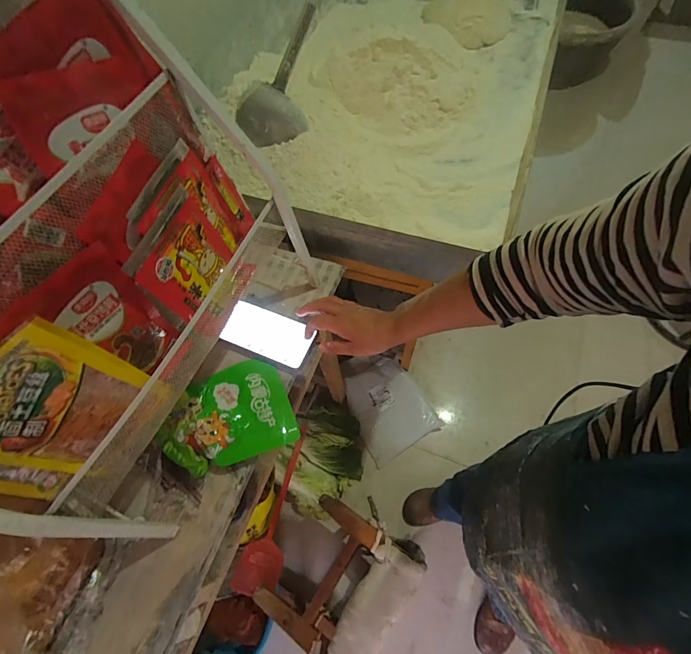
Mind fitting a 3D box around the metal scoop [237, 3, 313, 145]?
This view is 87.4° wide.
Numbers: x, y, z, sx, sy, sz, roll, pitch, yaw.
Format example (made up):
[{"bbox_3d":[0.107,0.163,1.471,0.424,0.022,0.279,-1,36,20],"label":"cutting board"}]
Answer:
[{"bbox_3d":[-0.096,-0.405,0.625,0.218,0.107,0.039,-49,29,12],"label":"metal scoop"}]

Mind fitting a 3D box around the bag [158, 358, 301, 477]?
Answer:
[{"bbox_3d":[-0.166,0.122,0.503,0.169,0.028,0.133,-21,65,-8],"label":"bag"}]

